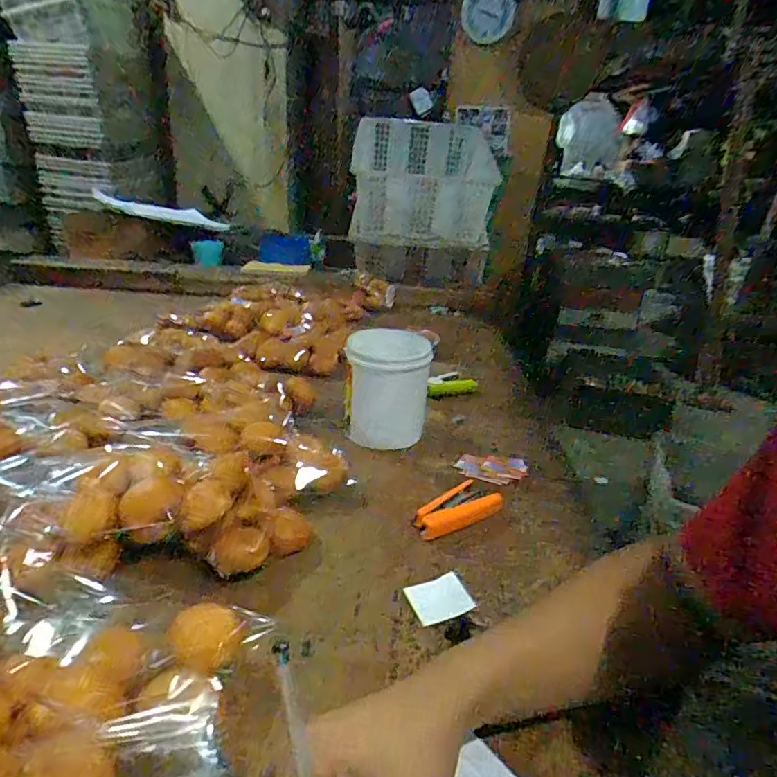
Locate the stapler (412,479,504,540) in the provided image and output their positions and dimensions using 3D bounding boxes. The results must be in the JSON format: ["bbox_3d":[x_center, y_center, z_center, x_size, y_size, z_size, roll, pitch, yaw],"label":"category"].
[{"bbox_3d":[0.075,0.128,0.528,0.055,0.021,0.101,25,31,36],"label":"stapler"}]

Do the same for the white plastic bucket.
[{"bbox_3d":[-0.001,-0.007,0.659,0.098,0.127,0.095,5,25,0],"label":"white plastic bucket"}]

